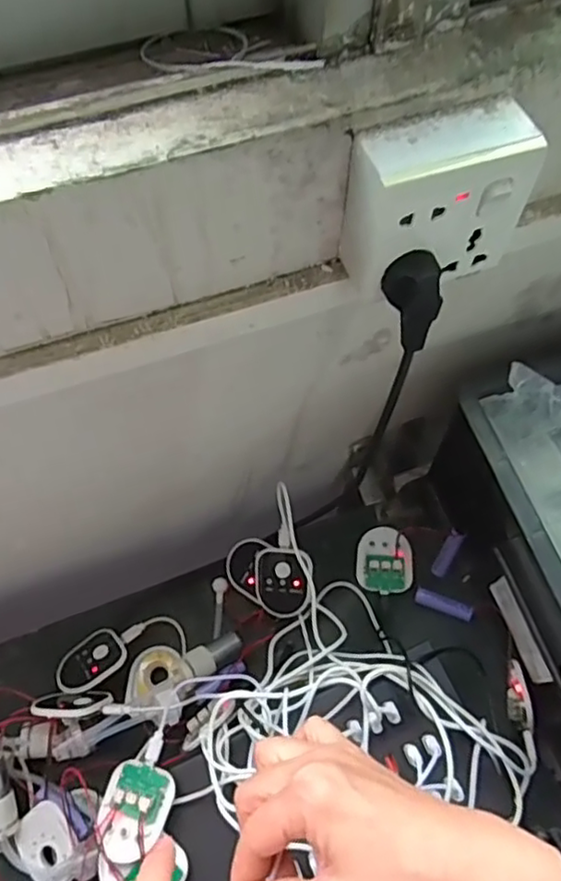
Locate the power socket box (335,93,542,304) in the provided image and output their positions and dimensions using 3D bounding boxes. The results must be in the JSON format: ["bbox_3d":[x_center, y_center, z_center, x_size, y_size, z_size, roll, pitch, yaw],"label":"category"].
[{"bbox_3d":[0.081,-0.126,0.335,0.088,0.080,0.044,-19,64,-9],"label":"power socket box"}]

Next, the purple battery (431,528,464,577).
[{"bbox_3d":[0.148,0.099,0.552,0.013,0.049,0.011,25,31,13],"label":"purple battery"}]

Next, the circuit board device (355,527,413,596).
[{"bbox_3d":[0.094,0.109,0.562,0.049,0.015,0.057,3,62,2],"label":"circuit board device"}]

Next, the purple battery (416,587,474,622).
[{"bbox_3d":[0.144,0.145,0.548,0.050,0.013,0.012,21,64,11],"label":"purple battery"}]

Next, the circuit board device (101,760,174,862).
[{"bbox_3d":[-0.098,0.251,0.424,0.046,0.017,0.057,1,62,1],"label":"circuit board device"}]

